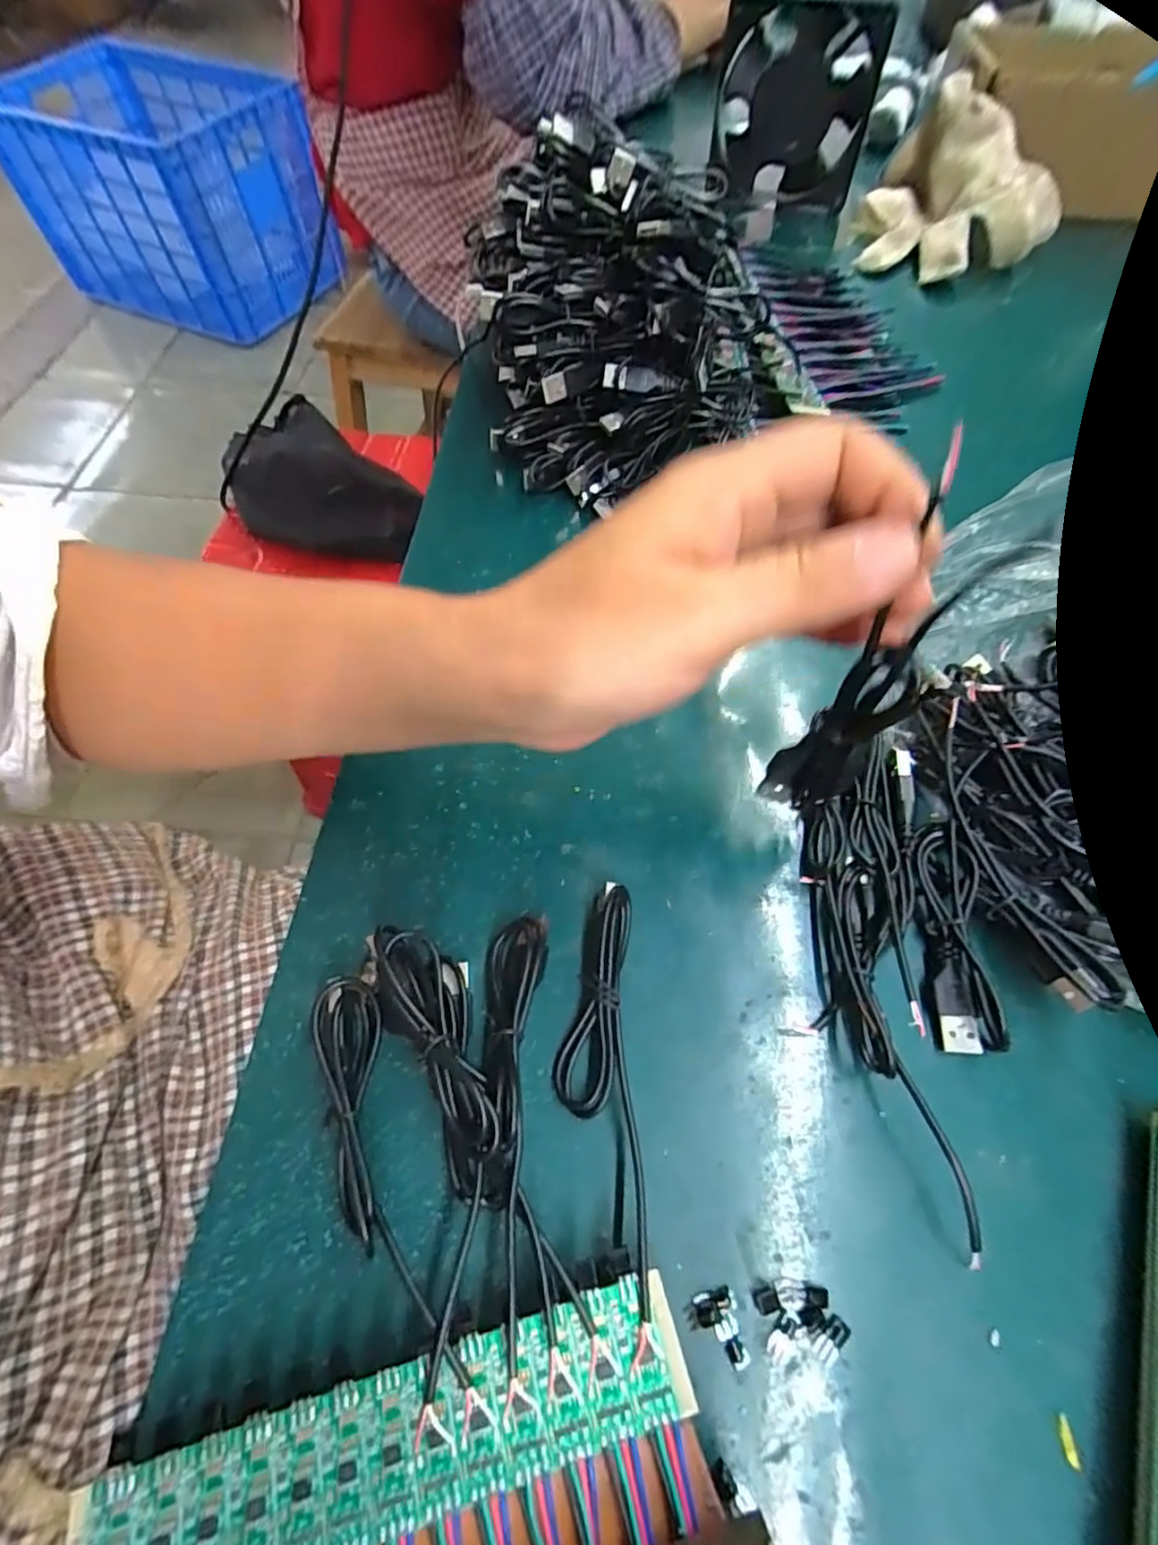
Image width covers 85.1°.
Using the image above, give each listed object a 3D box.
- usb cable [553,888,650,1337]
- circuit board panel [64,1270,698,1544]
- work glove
[{"bbox_3d":[0.007,0.107,0.222,0.029,0.016,0.130,-1,62,-1],"label":"usb cable"},{"bbox_3d":[-0.052,0.184,0.171,0.163,0.004,0.033,-15,60,-7],"label":"circuit board panel"},{"bbox_3d":[0.299,-0.451,0.487,0.141,0.067,0.167,26,65,13],"label":"work glove"}]

